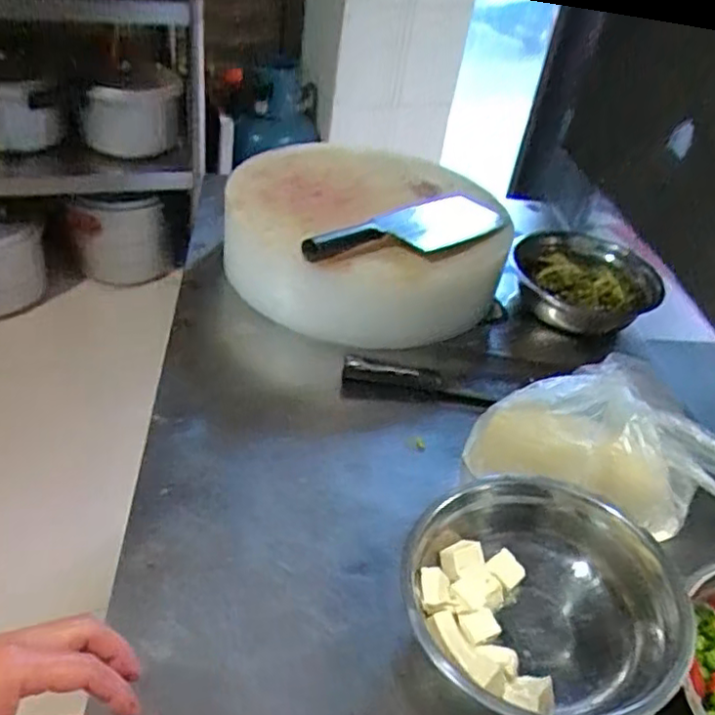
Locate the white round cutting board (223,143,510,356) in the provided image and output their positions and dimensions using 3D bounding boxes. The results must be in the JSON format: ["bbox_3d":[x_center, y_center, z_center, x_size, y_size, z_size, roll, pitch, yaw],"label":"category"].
[{"bbox_3d":[0.014,-0.178,0.900,0.348,0.119,0.351,5,39,-4],"label":"white round cutting board"}]

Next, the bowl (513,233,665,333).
[{"bbox_3d":[0.307,-0.104,0.898,0.178,0.069,0.146,12,39,3],"label":"bowl"}]

